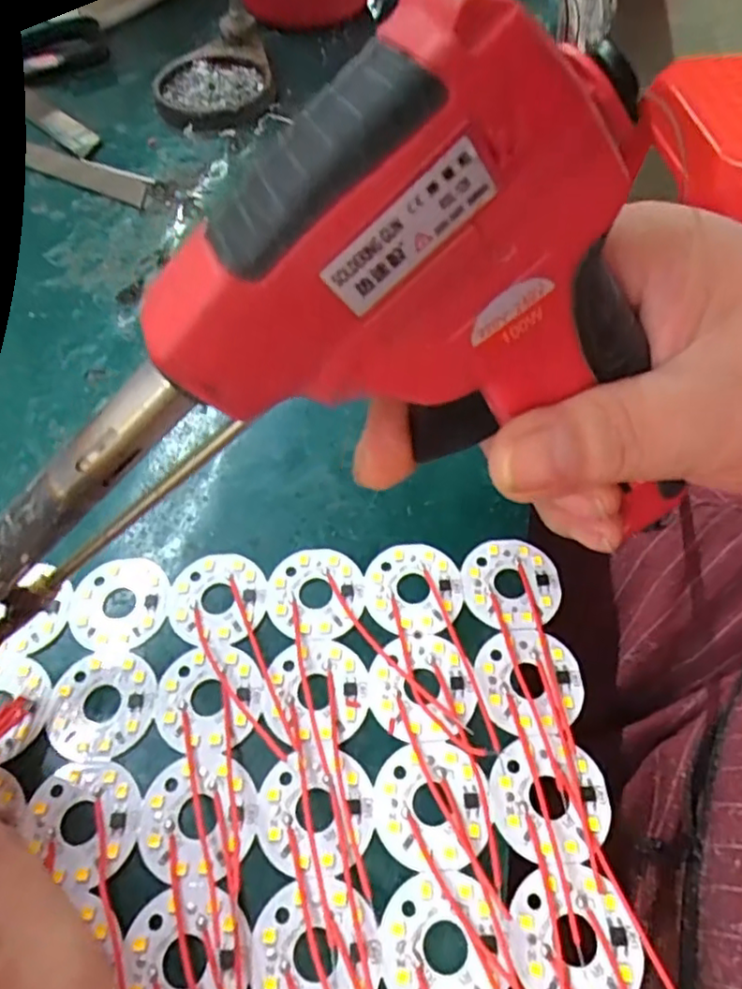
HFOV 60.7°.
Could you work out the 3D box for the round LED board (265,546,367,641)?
[{"bbox_3d":[-0.017,0.030,0.199,0.030,0.004,0.031,-1,57,1],"label":"round LED board"}]

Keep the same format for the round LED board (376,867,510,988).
[{"bbox_3d":[0.017,0.107,0.149,0.029,0.004,0.031,-1,57,1],"label":"round LED board"}]

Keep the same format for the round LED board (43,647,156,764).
[{"bbox_3d":[-0.078,0.059,0.182,0.030,0.004,0.031,-1,57,1],"label":"round LED board"}]

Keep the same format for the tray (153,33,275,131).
[{"bbox_3d":[-0.090,-0.238,0.368,0.064,0.013,0.080,-4,57,-1],"label":"tray"}]

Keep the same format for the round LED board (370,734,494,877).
[{"bbox_3d":[0.016,0.080,0.166,0.030,0.004,0.031,-1,57,1],"label":"round LED board"}]

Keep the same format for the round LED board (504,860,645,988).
[{"bbox_3d":[0.048,0.105,0.150,0.031,0.004,0.031,-1,57,1],"label":"round LED board"}]

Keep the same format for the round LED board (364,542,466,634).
[{"bbox_3d":[0.014,0.028,0.199,0.030,0.004,0.029,0,57,1],"label":"round LED board"}]

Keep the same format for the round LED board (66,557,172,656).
[{"bbox_3d":[-0.079,0.034,0.199,0.030,0.004,0.030,-1,57,1],"label":"round LED board"}]

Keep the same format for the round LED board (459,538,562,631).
[{"bbox_3d":[0.044,0.027,0.199,0.030,0.004,0.029,-1,57,1],"label":"round LED board"}]

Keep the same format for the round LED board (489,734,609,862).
[{"bbox_3d":[0.047,0.079,0.166,0.031,0.004,0.029,-1,57,1],"label":"round LED board"}]

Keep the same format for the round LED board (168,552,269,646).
[{"bbox_3d":[-0.048,0.031,0.199,0.030,0.004,0.031,-1,57,1],"label":"round LED board"}]

